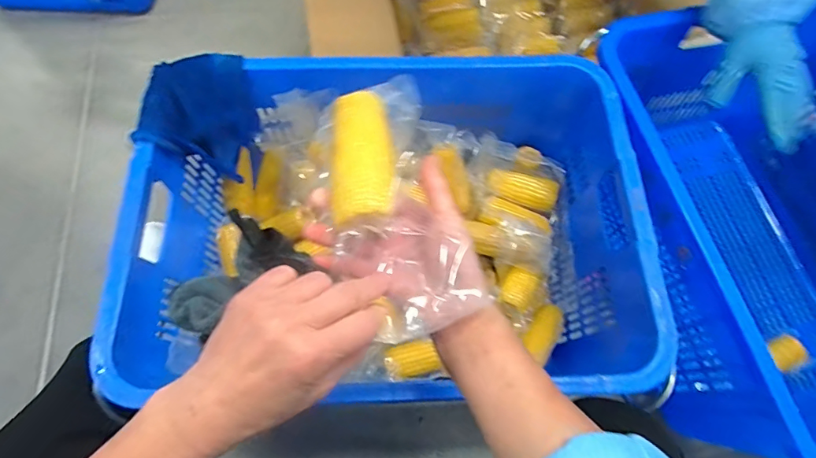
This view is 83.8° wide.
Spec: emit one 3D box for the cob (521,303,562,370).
[{"bbox_3d":[0.198,0.154,0.667,0.047,0.037,0.115,35,42,12],"label":"cob"}]

